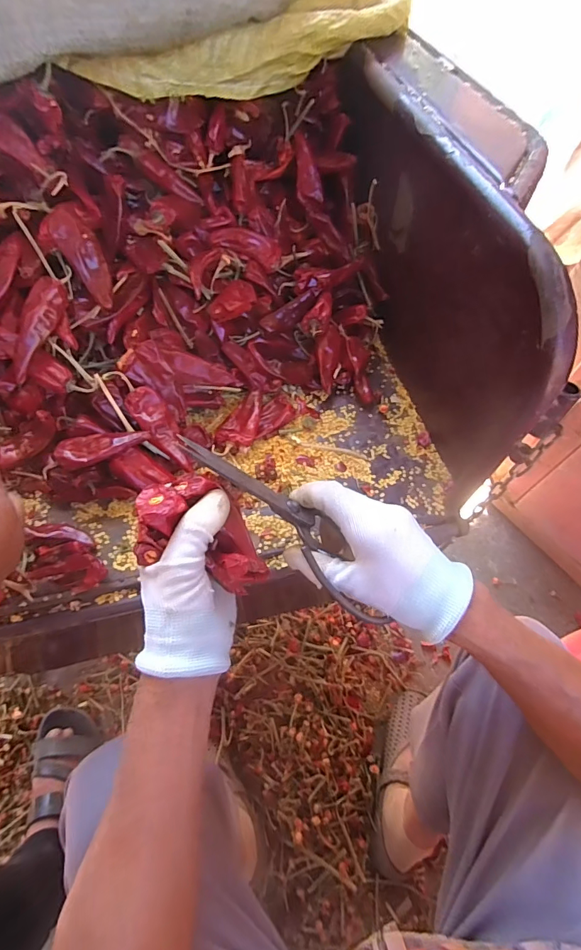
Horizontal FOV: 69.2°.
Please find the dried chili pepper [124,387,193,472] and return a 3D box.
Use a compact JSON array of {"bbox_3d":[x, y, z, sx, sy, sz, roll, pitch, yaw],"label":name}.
[{"bbox_3d":[-0.123,-0.043,0.410,0.032,0.016,0.090,-32,90,-20],"label":"dried chili pepper"}]

